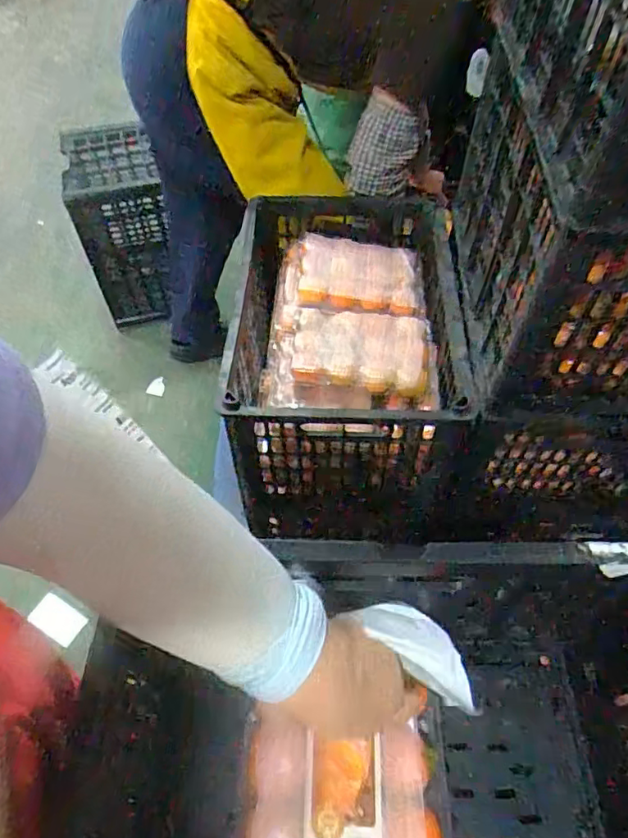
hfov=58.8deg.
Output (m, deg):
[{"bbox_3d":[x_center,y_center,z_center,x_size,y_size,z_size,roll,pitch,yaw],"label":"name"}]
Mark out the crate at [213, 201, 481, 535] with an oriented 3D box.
[{"bbox_3d":[0.059,-0.161,0.978,0.338,0.242,0.540,2,55,2],"label":"crate"}]

